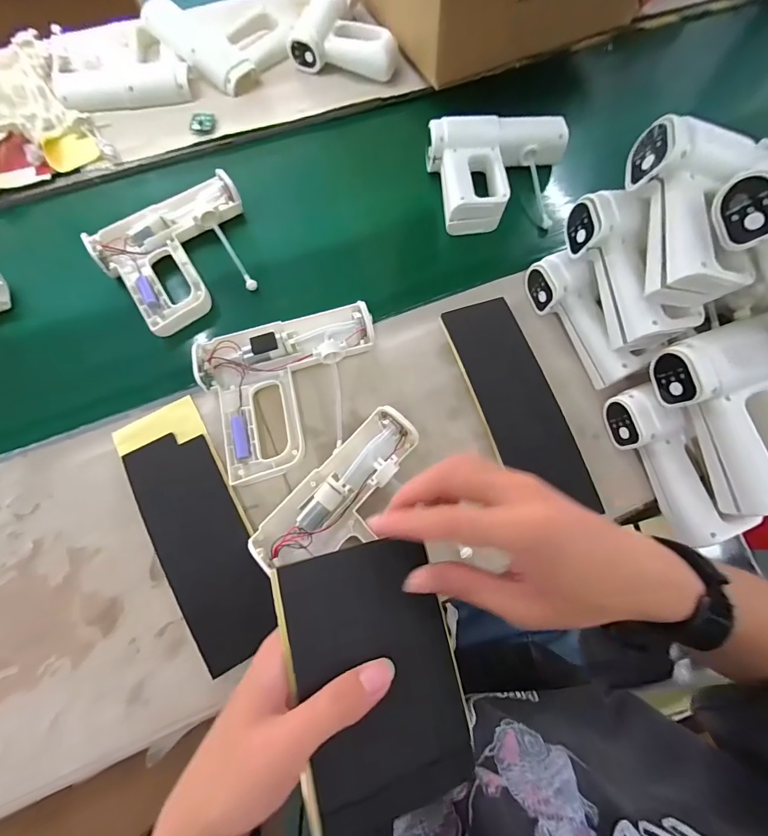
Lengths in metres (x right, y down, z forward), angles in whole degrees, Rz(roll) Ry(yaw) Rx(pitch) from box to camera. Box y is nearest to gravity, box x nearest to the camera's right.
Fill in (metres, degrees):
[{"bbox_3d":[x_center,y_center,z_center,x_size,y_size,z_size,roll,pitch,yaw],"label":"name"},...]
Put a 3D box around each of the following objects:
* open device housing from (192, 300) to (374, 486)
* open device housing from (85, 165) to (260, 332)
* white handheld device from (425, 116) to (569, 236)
[{"bbox_3d":[-0.102,-0.037,0.476,0.210,0.035,0.186,-16,72,-7],"label":"open device housing"},{"bbox_3d":[-0.274,-0.234,0.561,0.207,0.054,0.187,-35,76,-12],"label":"open device housing"},{"bbox_3d":[0.175,-0.366,0.596,0.199,0.055,0.163,-5,72,-3],"label":"white handheld device"}]

